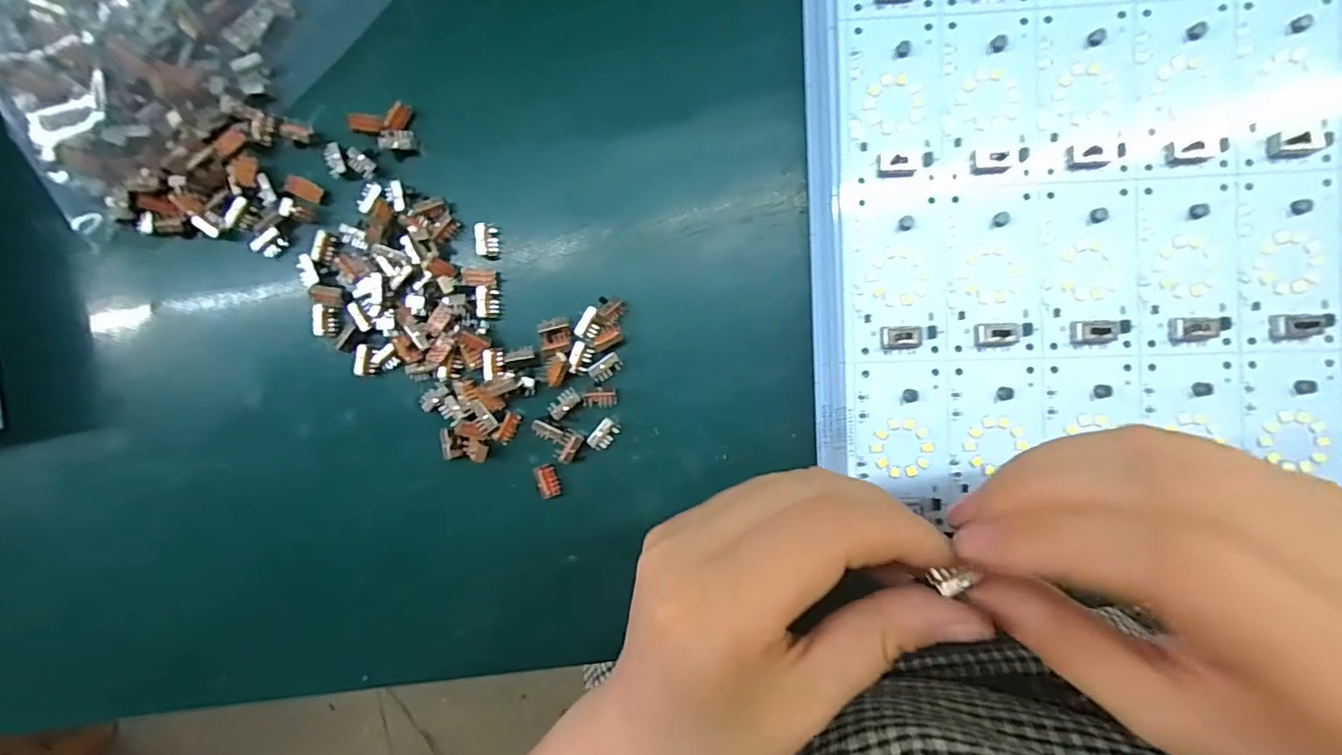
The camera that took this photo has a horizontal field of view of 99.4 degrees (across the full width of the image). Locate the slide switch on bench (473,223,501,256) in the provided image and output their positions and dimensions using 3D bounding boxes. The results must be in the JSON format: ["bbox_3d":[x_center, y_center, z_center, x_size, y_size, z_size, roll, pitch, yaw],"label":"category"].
[{"bbox_3d":[-0.077,-0.058,0.237,0.007,0.009,0.013,-6,91,4],"label":"slide switch on bench"}]

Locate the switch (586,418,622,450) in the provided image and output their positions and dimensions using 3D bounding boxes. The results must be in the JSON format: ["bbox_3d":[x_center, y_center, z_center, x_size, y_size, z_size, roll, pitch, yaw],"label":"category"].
[{"bbox_3d":[-0.028,0.024,0.235,0.008,0.007,0.014,40,94,2],"label":"switch"}]

